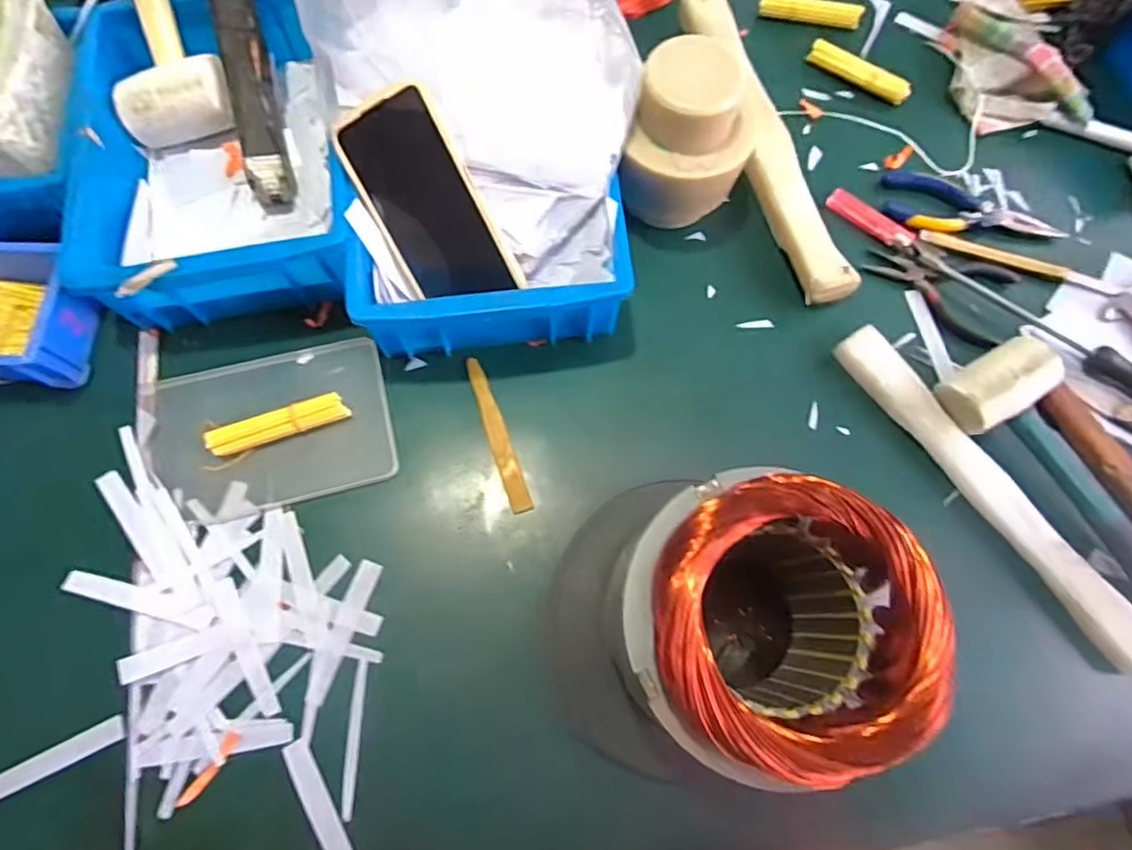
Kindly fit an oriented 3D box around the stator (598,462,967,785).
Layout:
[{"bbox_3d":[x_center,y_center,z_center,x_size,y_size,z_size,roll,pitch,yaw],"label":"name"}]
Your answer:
[{"bbox_3d":[0.103,0.111,0.355,0.121,0.180,0.122,14,72,3],"label":"stator"}]

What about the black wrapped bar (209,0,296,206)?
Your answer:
[{"bbox_3d":[-0.260,-0.321,0.488,0.035,0.030,0.293,-12,89,-6],"label":"black wrapped bar"}]

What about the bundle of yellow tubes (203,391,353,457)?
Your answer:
[{"bbox_3d":[-0.215,0.001,0.461,0.099,0.020,0.019,-20,73,-8],"label":"bundle of yellow tubes"}]

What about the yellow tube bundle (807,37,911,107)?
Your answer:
[{"bbox_3d":[0.282,-0.338,0.591,0.101,0.019,0.018,34,74,9],"label":"yellow tube bundle"}]

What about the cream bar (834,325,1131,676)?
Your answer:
[{"bbox_3d":[0.318,0.048,0.463,0.032,0.025,0.298,-33,75,-11],"label":"cream bar"}]

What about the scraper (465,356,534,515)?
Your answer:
[{"bbox_3d":[-0.053,0.006,0.478,0.017,0.005,0.129,-19,73,-7],"label":"scraper"}]

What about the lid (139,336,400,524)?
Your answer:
[{"bbox_3d":[-0.227,0.002,0.468,0.178,0.011,0.120,-14,72,-6],"label":"lid"}]

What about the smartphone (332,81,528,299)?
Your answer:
[{"bbox_3d":[-0.100,-0.157,0.441,0.076,0.008,0.149,-22,109,17],"label":"smartphone"}]

